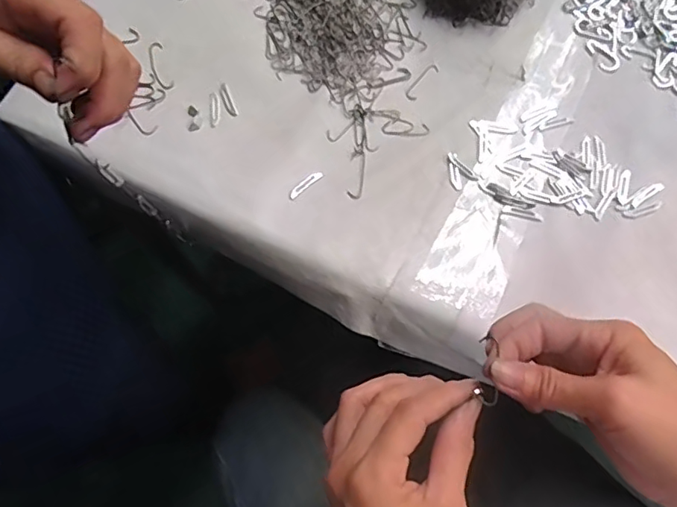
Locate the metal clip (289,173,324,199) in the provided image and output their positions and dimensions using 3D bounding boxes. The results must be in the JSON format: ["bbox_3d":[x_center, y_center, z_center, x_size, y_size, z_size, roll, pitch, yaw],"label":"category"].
[{"bbox_3d":[-0.029,-0.061,0.473,0.035,0.004,0.009,-40,76,-12],"label":"metal clip"}]

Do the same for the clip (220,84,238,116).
[{"bbox_3d":[-0.101,-0.141,0.500,0.008,0.004,0.035,-20,76,-12],"label":"clip"}]

